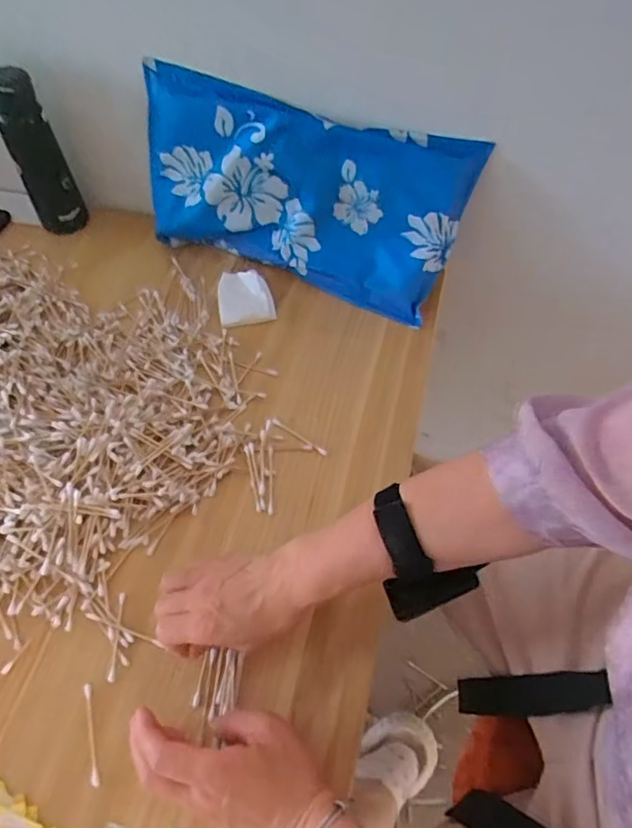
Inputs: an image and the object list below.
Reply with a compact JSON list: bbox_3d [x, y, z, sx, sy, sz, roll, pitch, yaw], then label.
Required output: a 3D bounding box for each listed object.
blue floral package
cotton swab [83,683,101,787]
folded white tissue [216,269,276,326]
[{"bbox_3d":[-0.025,-0.242,0.613,0.372,0.194,0.047,17,36,6],"label":"blue floral package"},{"bbox_3d":[-0.169,0.240,0.412,0.007,0.004,0.070,-15,56,-10],"label":"cotton swab"},{"bbox_3d":[-0.085,-0.143,0.650,0.064,0.018,0.074,-8,55,-5],"label":"folded white tissue"}]

